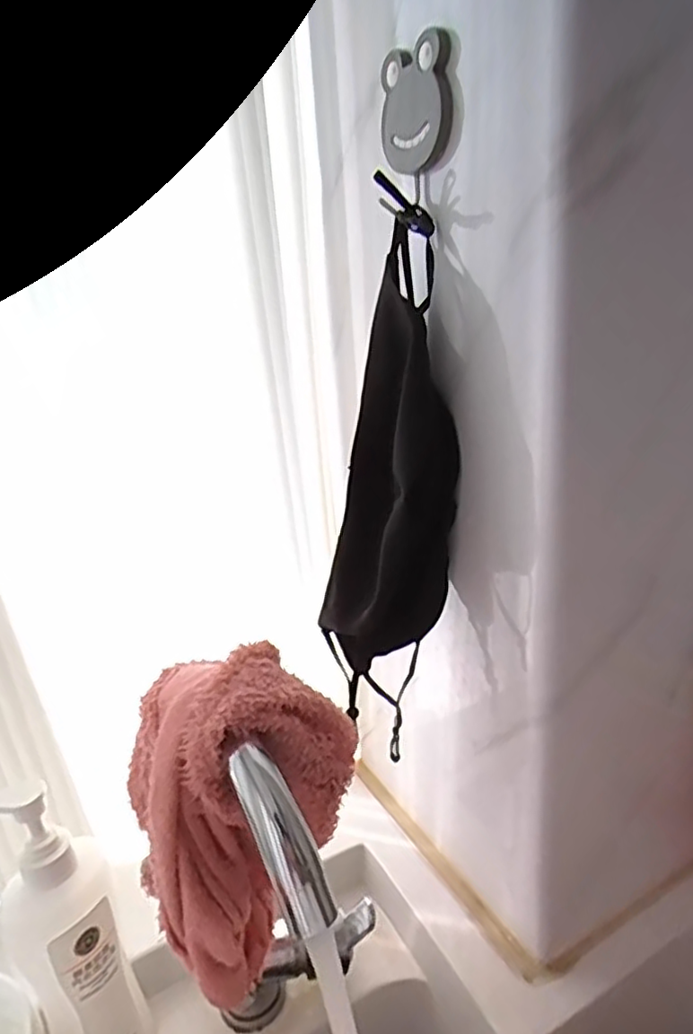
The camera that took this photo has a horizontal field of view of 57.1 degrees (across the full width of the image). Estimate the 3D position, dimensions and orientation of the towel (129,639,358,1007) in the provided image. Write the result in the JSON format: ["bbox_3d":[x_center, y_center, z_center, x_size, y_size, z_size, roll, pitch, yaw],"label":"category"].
[{"bbox_3d":[-0.047,0.148,0.330,0.105,0.161,0.094,-7,21,-5],"label":"towel"}]

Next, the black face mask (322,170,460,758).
[{"bbox_3d":[0.026,-0.018,0.396,0.076,0.305,0.066,-19,25,-32],"label":"black face mask"}]

